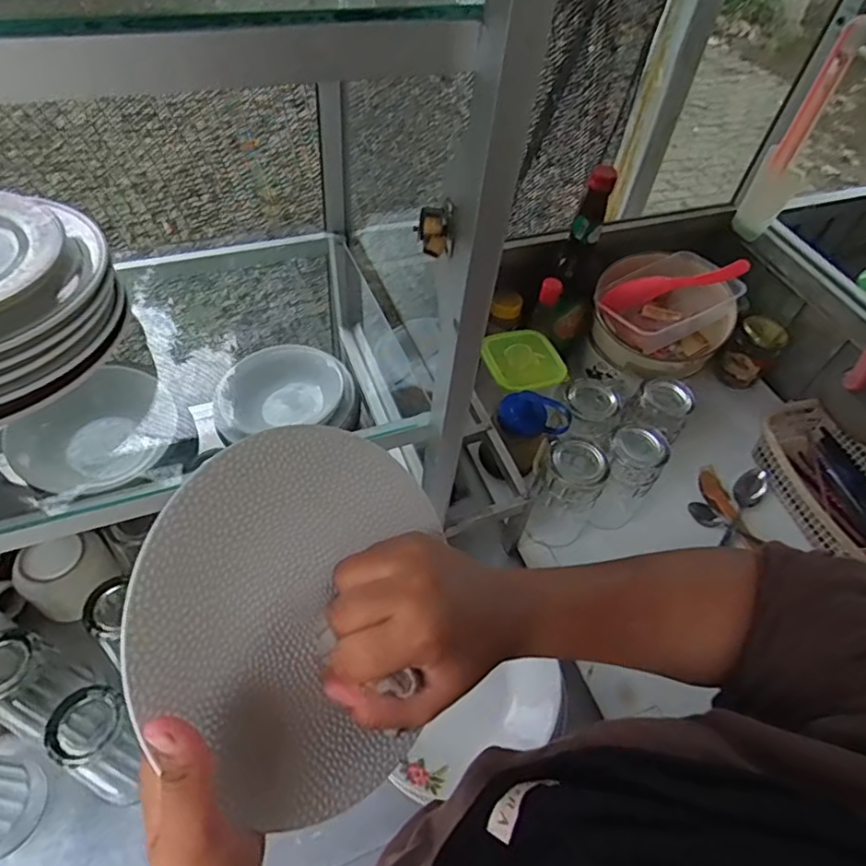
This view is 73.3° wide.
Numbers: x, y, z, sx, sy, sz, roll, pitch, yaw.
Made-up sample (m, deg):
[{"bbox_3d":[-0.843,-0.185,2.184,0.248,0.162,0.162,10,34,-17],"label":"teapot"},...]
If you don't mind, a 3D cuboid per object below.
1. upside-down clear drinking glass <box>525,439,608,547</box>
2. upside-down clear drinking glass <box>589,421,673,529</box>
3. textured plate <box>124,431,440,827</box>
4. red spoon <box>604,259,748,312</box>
[{"bbox_3d":[0.153,0.072,0.667,0.069,0.133,0.063,3,50,-3],"label":"upside-down clear drinking glass"},{"bbox_3d":[0.225,0.054,0.684,0.060,0.117,0.070,27,53,16],"label":"upside-down clear drinking glass"},{"bbox_3d":[-0.072,0.091,0.316,0.020,0.175,0.194,-10,51,42],"label":"textured plate"},{"bbox_3d":[0.326,-0.200,0.790,0.181,0.032,0.037,-10,46,24],"label":"red spoon"}]

